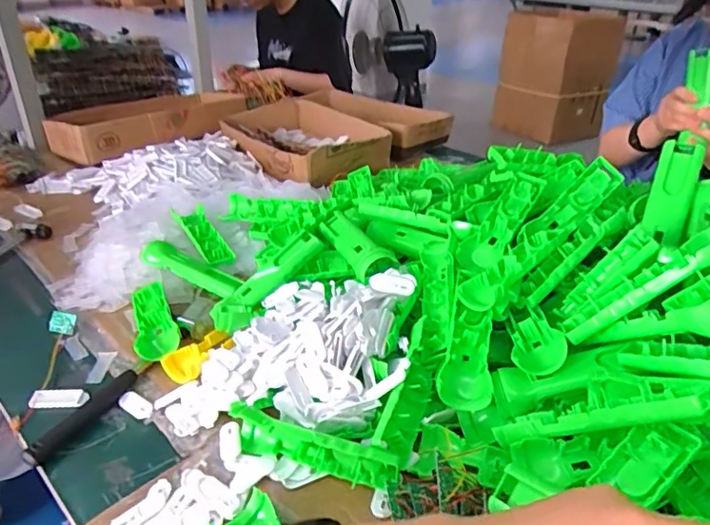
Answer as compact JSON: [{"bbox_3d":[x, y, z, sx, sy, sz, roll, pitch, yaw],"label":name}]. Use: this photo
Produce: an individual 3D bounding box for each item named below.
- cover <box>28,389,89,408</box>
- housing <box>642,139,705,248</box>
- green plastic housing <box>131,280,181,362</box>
[{"bbox_3d":[-0.331,0.151,0.615,0.063,0.011,0.020,0,31,-1],"label":"cover"},{"bbox_3d":[0.346,-0.075,0.602,0.041,0.115,0.019,12,-7,18],"label":"housing"},{"bbox_3d":[-0.259,0.074,0.702,0.050,0.029,0.157,-14,34,-23],"label":"green plastic housing"}]

